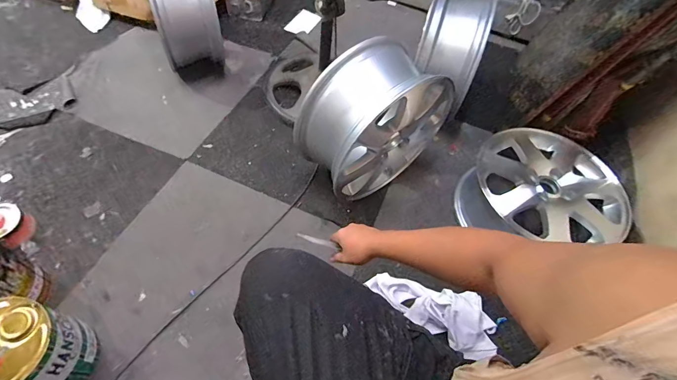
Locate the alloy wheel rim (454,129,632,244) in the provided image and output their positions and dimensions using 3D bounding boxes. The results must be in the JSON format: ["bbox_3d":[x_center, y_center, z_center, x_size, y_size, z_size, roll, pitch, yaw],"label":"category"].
[{"bbox_3d":[0.565,0.001,1.005,0.379,0.160,0.353,2,58,-4],"label":"alloy wheel rim"}]

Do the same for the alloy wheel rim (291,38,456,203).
[{"bbox_3d":[0.090,-0.177,0.959,0.396,0.374,0.204,-32,66,-22],"label":"alloy wheel rim"}]

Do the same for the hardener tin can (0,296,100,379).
[{"bbox_3d":[-0.599,0.323,0.674,0.165,0.213,0.164,14,58,4],"label":"hardener tin can"}]

